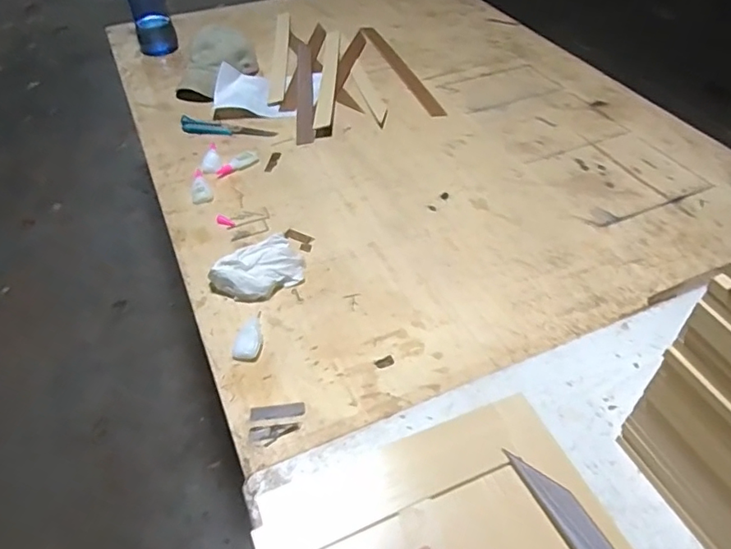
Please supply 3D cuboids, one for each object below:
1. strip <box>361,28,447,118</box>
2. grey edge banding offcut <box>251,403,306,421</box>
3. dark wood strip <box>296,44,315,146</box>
[{"bbox_3d":[0.095,-0.591,1.517,0.041,0.007,0.556,-14,49,-13],"label":"strip"},{"bbox_3d":[-0.127,0.199,0.777,0.077,0.006,0.022,-6,47,-7],"label":"grey edge banding offcut"},{"bbox_3d":[-0.160,-0.503,1.433,0.043,0.008,0.515,-2,47,-3],"label":"dark wood strip"}]

